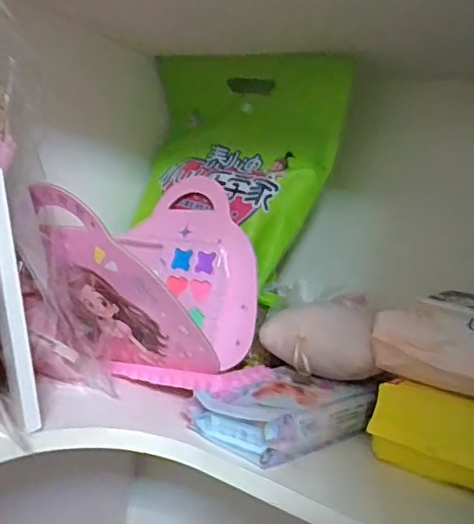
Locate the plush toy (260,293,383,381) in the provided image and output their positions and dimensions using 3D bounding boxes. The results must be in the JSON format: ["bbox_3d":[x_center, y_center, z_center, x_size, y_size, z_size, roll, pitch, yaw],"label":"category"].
[{"bbox_3d":[0.075,0.070,0.543,0.113,0.066,0.062,9,4,23],"label":"plush toy"}]

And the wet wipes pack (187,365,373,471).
[{"bbox_3d":[0.045,0.132,0.514,0.160,0.042,0.098,4,5,-43],"label":"wet wipes pack"}]

